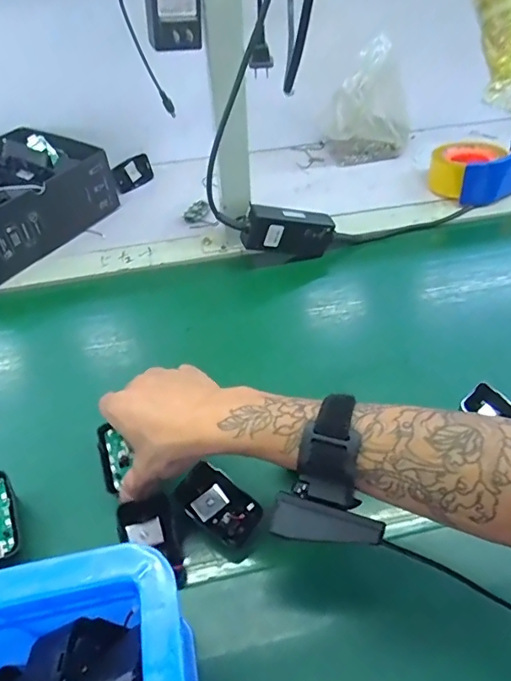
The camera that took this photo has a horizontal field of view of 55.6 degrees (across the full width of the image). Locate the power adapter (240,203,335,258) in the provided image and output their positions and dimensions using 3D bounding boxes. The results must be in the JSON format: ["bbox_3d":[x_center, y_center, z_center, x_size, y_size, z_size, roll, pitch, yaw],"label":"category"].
[{"bbox_3d":[0.043,-0.138,0.617,0.118,0.055,0.025,3,43,-24],"label":"power adapter"}]

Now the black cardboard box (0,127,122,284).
[{"bbox_3d":[-0.341,-0.201,0.678,0.185,0.090,0.254,23,52,22],"label":"black cardboard box"}]

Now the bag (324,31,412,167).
[{"bbox_3d":[0.181,-0.365,0.758,0.137,0.163,0.089,6,47,8],"label":"bag"}]

